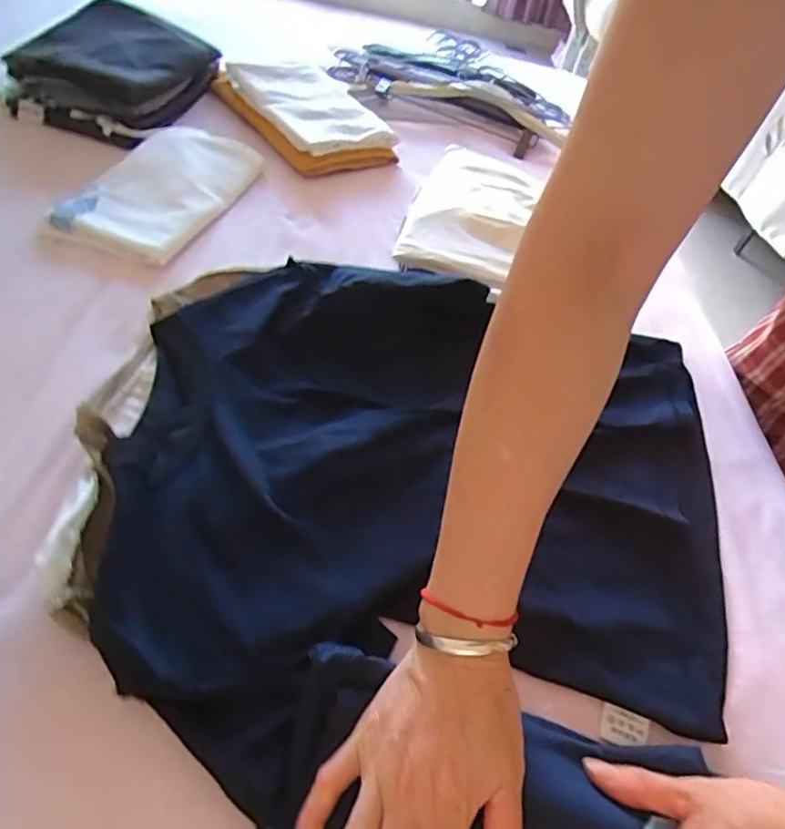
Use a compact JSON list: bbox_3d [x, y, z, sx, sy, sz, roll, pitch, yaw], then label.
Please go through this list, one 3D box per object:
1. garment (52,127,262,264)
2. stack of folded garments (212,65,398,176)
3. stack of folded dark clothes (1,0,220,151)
[{"bbox_3d":[-0.263,-0.266,0.661,0.142,0.030,0.252,17,52,3],"label":"garment"},{"bbox_3d":[-0.126,-0.454,0.838,0.197,0.064,0.302,-21,60,-24],"label":"stack of folded garments"},{"bbox_3d":[-0.371,-0.473,0.770,0.183,0.088,0.255,13,52,0],"label":"stack of folded dark clothes"}]

